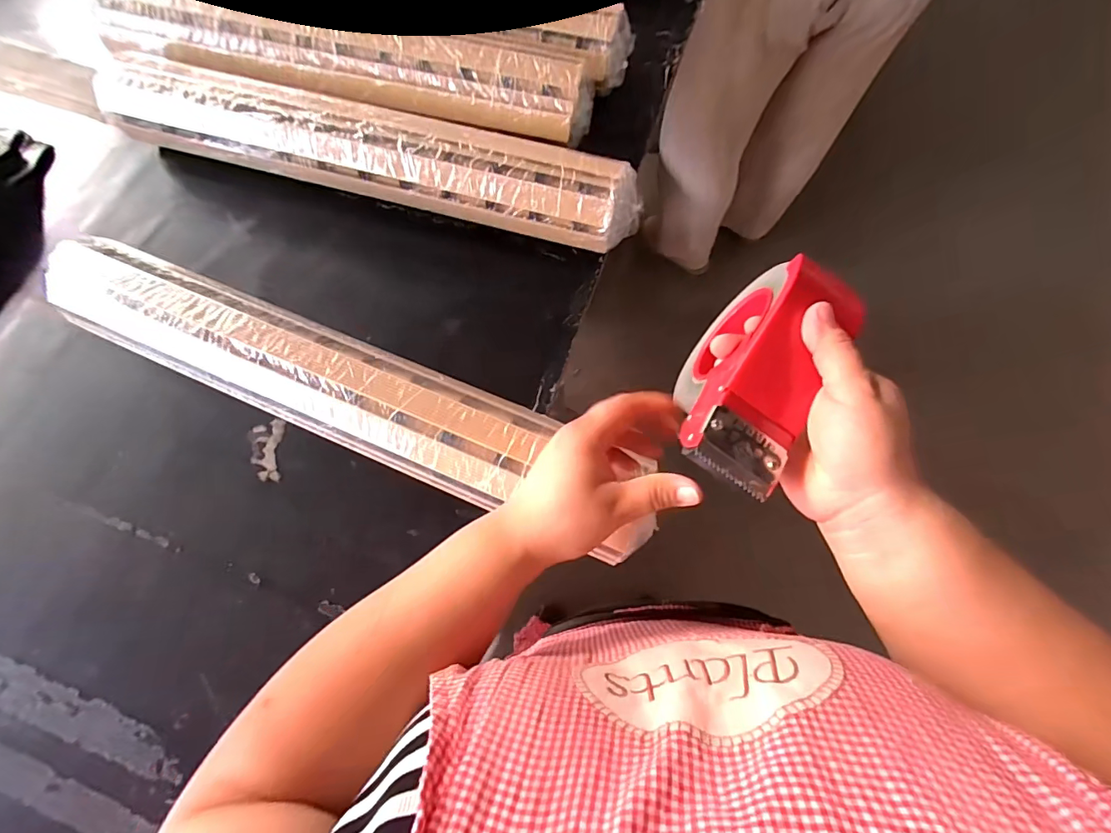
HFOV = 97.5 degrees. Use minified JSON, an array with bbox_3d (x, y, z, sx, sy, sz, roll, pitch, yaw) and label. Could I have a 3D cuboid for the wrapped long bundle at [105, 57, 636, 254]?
[{"bbox_3d":[-0.222,-0.299,0.559,0.624,0.090,0.086,16,73,6],"label":"wrapped long bundle"}]

